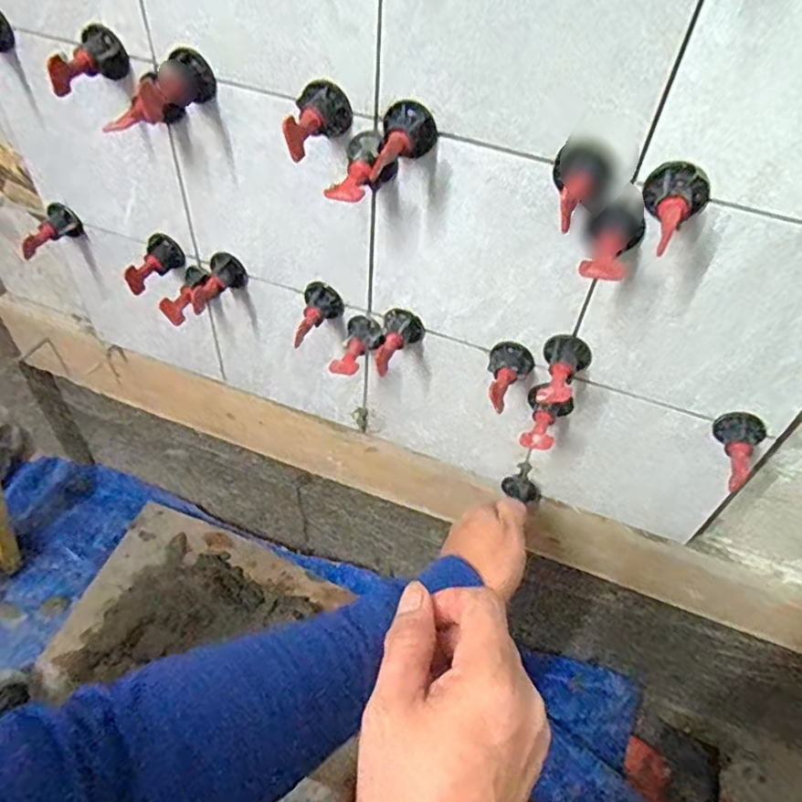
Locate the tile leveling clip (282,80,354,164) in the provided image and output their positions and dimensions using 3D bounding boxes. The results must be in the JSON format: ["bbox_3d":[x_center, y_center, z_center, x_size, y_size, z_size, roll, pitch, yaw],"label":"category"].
[{"bbox_3d":[-0.046,-0.157,0.348,0.030,0.025,0.049,8,50,2],"label":"tile leveling clip"}]

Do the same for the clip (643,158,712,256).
[{"bbox_3d":[0.136,-0.098,0.310,0.031,0.027,0.048,24,52,14],"label":"clip"}]

